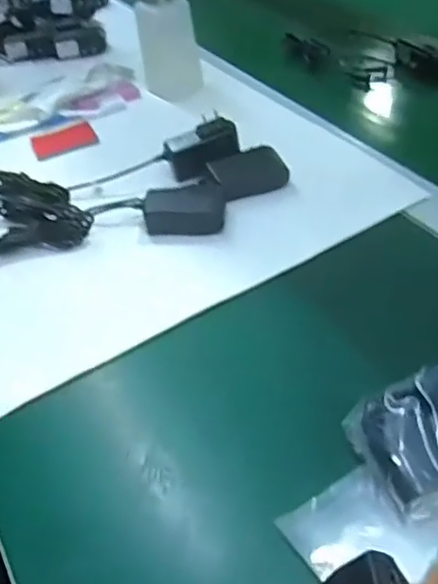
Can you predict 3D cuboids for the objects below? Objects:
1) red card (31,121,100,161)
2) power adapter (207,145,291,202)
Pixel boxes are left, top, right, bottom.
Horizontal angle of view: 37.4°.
[{"bbox_3d":[-0.178,-0.175,0.745,0.071,0.004,0.047,-18,52,-7],"label":"red card"},{"bbox_3d":[0.029,-0.114,0.625,0.067,0.023,0.052,-21,43,-13],"label":"power adapter"}]

